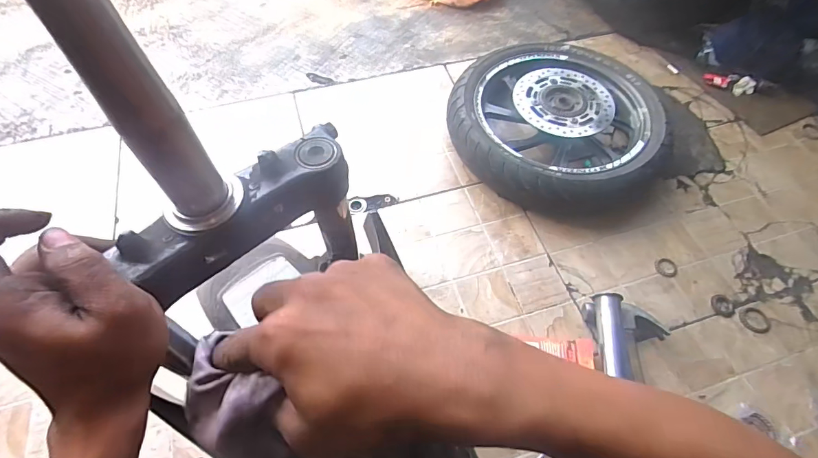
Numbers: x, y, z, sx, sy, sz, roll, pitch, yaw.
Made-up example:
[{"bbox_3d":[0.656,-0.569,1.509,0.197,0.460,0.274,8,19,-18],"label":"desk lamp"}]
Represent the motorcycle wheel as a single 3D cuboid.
[{"bbox_3d":[0.329,-0.253,0.966,0.443,0.114,0.435,0,59,-1],"label":"motorcycle wheel"}]

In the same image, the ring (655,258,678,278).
[{"bbox_3d":[0.502,0.076,0.818,0.040,0.004,0.040,0,59,-1],"label":"ring"}]

